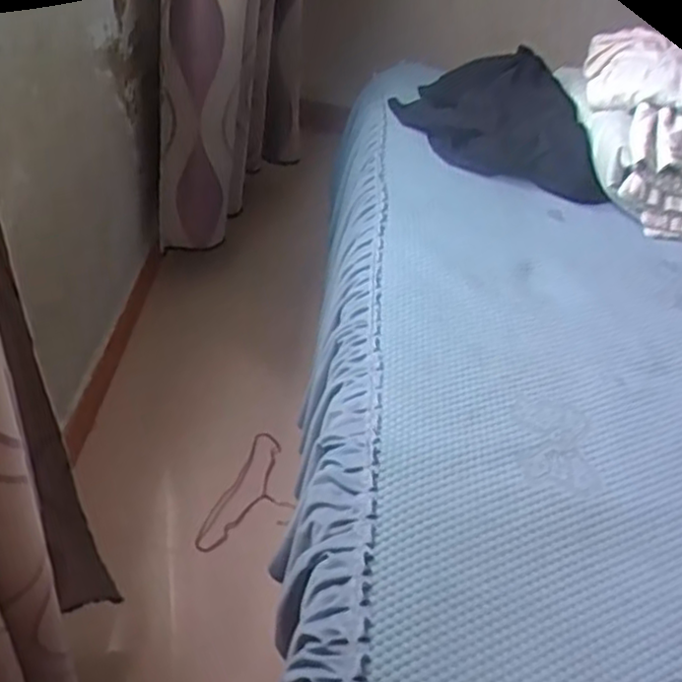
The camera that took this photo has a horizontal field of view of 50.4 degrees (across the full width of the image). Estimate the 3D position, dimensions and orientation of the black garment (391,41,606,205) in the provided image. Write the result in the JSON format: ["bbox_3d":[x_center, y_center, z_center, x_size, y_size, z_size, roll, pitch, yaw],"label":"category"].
[{"bbox_3d":[0.273,-0.384,1.265,0.273,0.081,0.371,0,44,-17],"label":"black garment"}]

